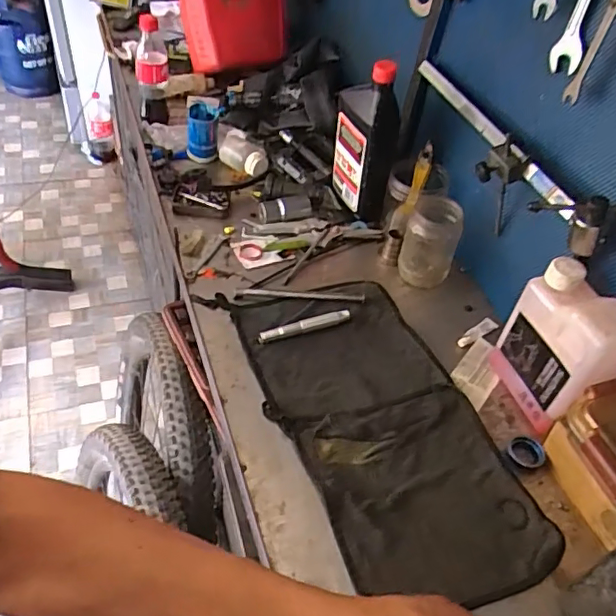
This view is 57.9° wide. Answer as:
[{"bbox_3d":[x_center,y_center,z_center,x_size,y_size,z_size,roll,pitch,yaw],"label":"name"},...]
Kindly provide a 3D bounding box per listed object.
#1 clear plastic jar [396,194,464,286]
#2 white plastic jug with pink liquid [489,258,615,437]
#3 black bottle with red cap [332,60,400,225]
[{"bbox_3d":[0.175,-0.094,0.798,0.075,0.105,0.078,20,47,13],"label":"clear plastic jar"},{"bbox_3d":[0.287,0.054,0.626,0.071,0.177,0.127,-6,47,-13],"label":"white plastic jug with pink liquid"},{"bbox_3d":[0.088,-0.253,0.848,0.056,0.245,0.106,-15,50,-20],"label":"black bottle with red cap"}]

